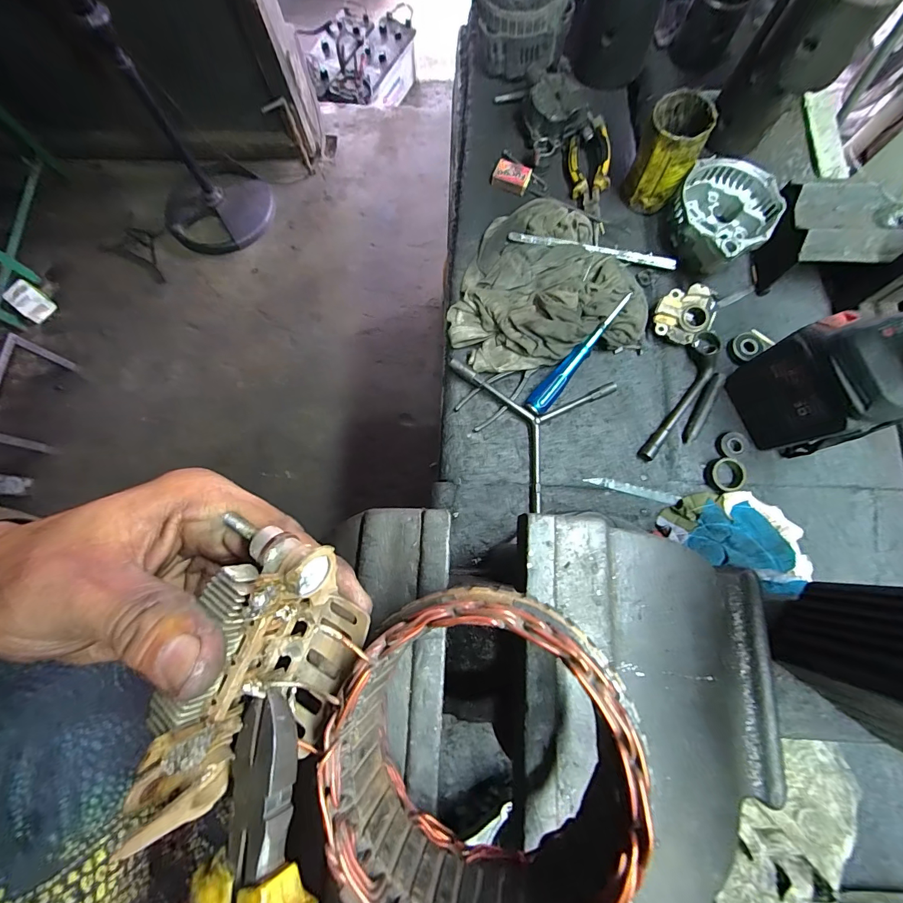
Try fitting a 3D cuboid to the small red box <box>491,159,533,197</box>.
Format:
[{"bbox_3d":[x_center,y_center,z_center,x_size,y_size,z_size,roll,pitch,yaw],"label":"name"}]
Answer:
[{"bbox_3d":[0.091,-0.416,0.596,0.054,0.020,0.038,26,79,6],"label":"small red box"}]

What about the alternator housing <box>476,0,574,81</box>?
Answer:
[{"bbox_3d":[0.107,-0.661,0.589,0.137,0.115,0.131,6,77,1],"label":"alternator housing"}]

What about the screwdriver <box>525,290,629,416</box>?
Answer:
[{"bbox_3d":[0.161,-0.120,0.501,0.027,0.028,0.184,41,90,8],"label":"screwdriver"}]

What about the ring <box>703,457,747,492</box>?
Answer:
[{"bbox_3d":[0.332,0.028,0.477,0.040,0.015,0.041,0,77,0],"label":"ring"}]

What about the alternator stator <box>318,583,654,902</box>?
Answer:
[{"bbox_3d":[0.008,0.112,0.154,0.106,0.064,0.113,-9,78,-2],"label":"alternator stator"}]

